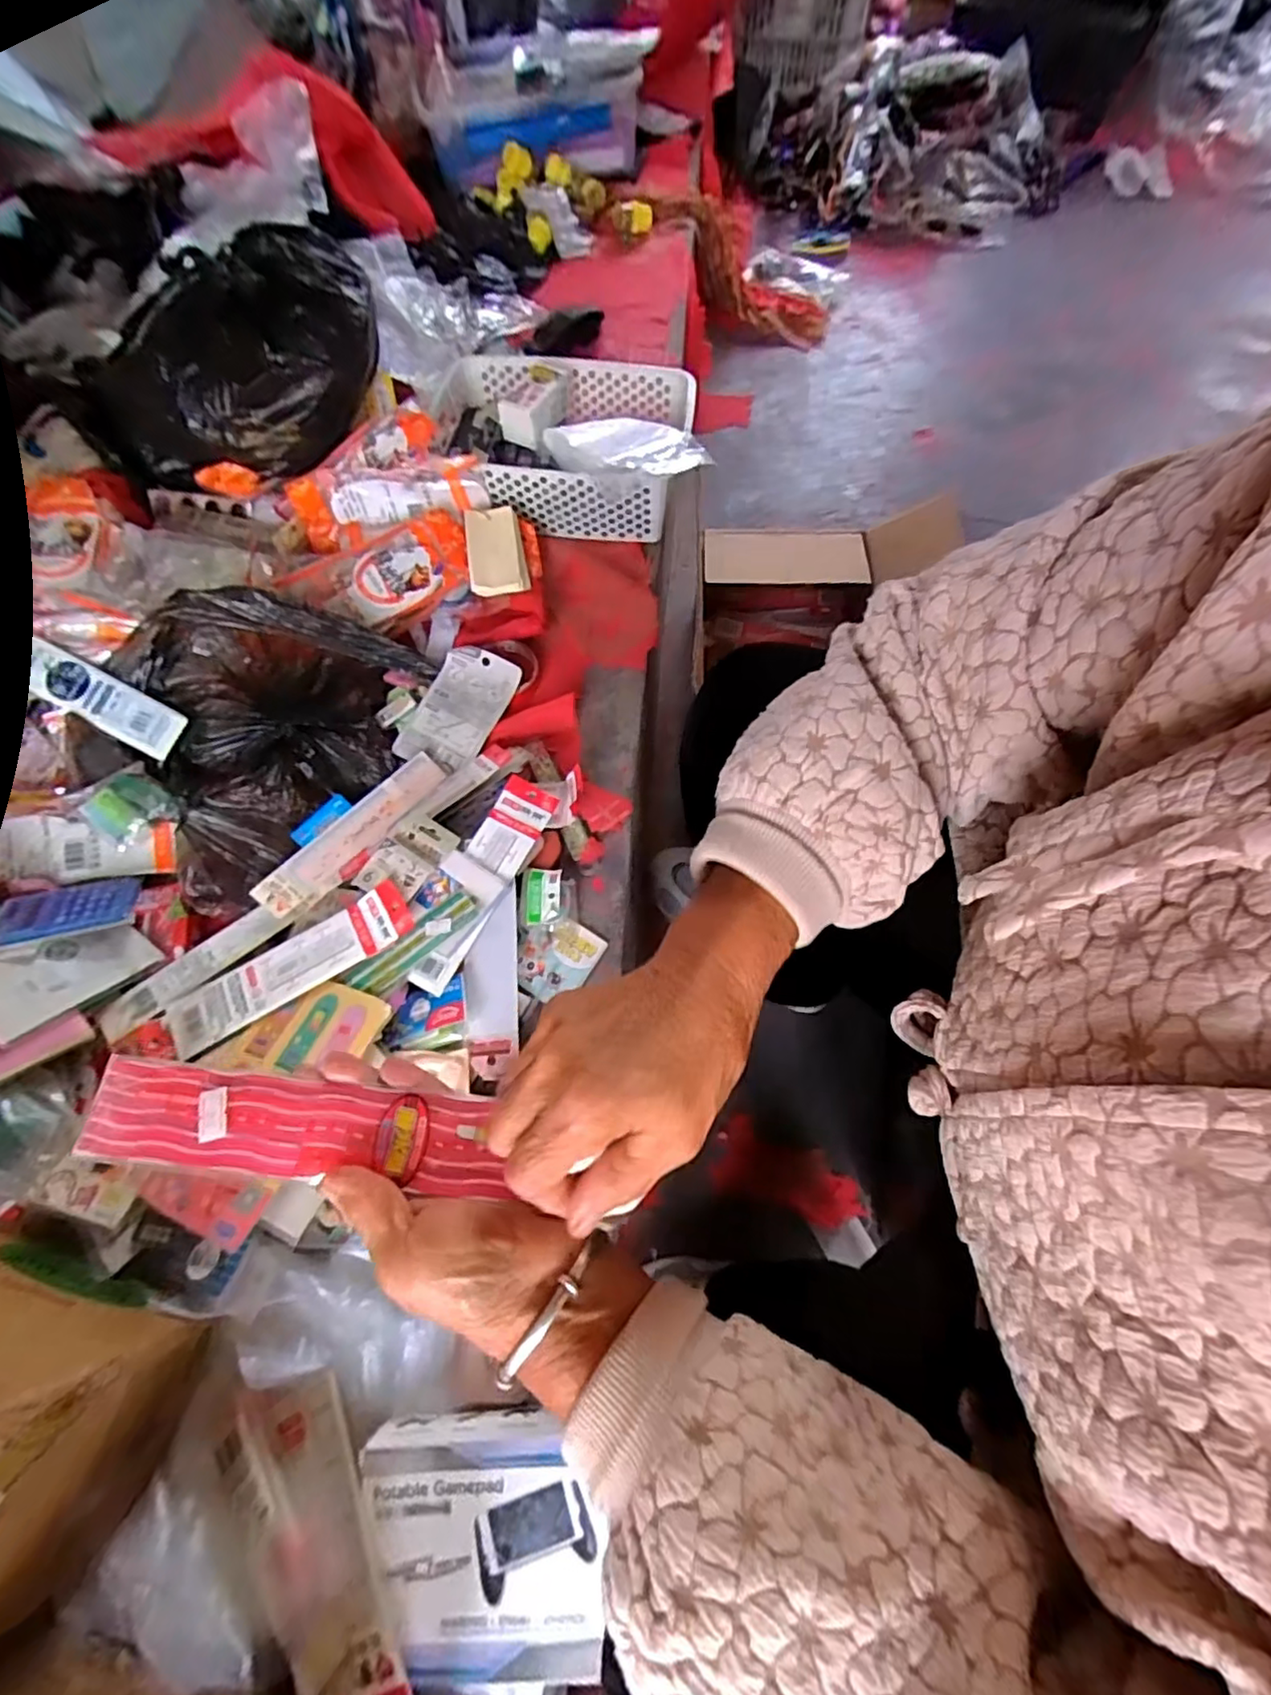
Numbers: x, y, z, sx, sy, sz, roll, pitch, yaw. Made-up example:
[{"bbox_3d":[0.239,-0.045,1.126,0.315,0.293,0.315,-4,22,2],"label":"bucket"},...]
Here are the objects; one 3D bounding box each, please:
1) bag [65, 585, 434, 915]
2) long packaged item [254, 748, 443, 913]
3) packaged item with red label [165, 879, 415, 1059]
[{"bbox_3d":[-0.367,-0.127,0.598,0.227,0.110,0.305,35,71,16],"label":"bag"},{"bbox_3d":[-0.263,-0.016,0.593,0.043,0.018,0.199,40,73,17],"label":"long packaged item"},{"bbox_3d":[-0.285,0.099,0.527,0.202,0.009,0.049,-30,67,-10],"label":"packaged item with red label"}]

